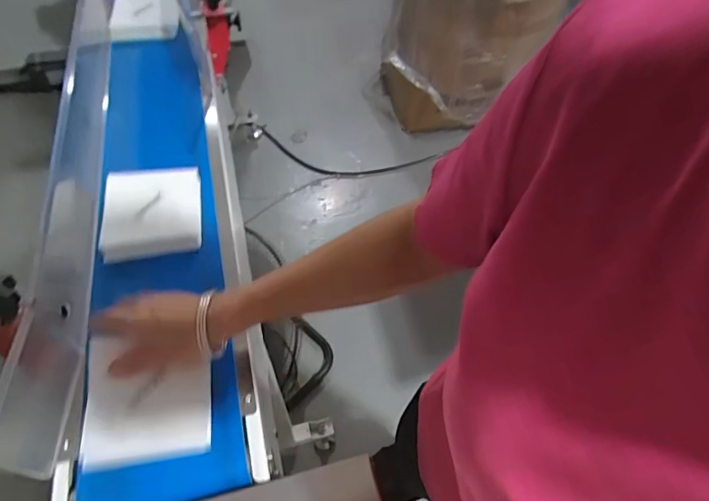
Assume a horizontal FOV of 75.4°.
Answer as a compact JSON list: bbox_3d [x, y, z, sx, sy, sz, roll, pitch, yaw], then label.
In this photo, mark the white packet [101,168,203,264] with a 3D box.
[{"bbox_3d":[-0.259,-0.053,0.592,0.118,0.033,0.120,-8,56,-9],"label":"white packet"}]

